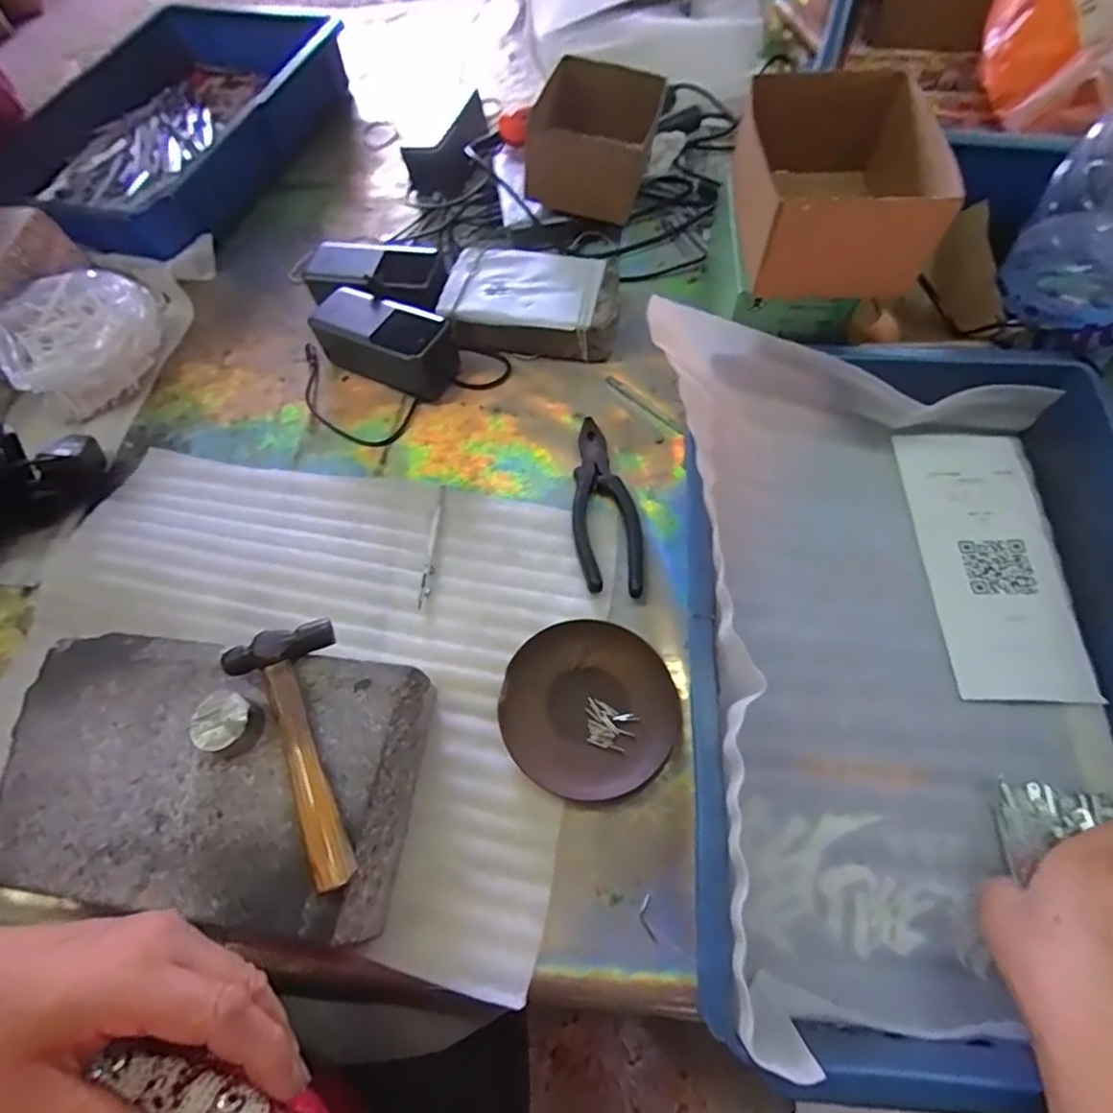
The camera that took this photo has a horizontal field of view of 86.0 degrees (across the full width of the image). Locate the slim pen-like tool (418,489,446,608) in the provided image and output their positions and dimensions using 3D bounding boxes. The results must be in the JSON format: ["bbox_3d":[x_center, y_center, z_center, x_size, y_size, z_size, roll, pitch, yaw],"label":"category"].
[{"bbox_3d":[-0.097,-0.009,0.470,0.008,0.008,0.107,0,64,5],"label":"slim pen-like tool"}]

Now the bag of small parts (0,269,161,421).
[{"bbox_3d":[-0.451,-0.207,0.579,0.140,0.069,0.123,-40,66,-14],"label":"bag of small parts"}]

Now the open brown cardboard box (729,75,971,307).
[{"bbox_3d":[0.199,-0.259,0.422,0.115,0.075,0.150,0,64,6],"label":"open brown cardboard box"}]

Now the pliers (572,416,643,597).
[{"bbox_3d":[0.039,-0.043,0.469,0.049,0.017,0.158,-2,63,5],"label":"pliers"}]

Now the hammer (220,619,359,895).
[{"bbox_3d":[-0.152,0.113,0.345,0.060,0.028,0.150,-20,63,-4],"label":"hammer"}]

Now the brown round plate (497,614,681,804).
[{"bbox_3d":[0.022,0.099,0.396,0.112,0.015,0.112,-2,63,5],"label":"brown round plate"}]

